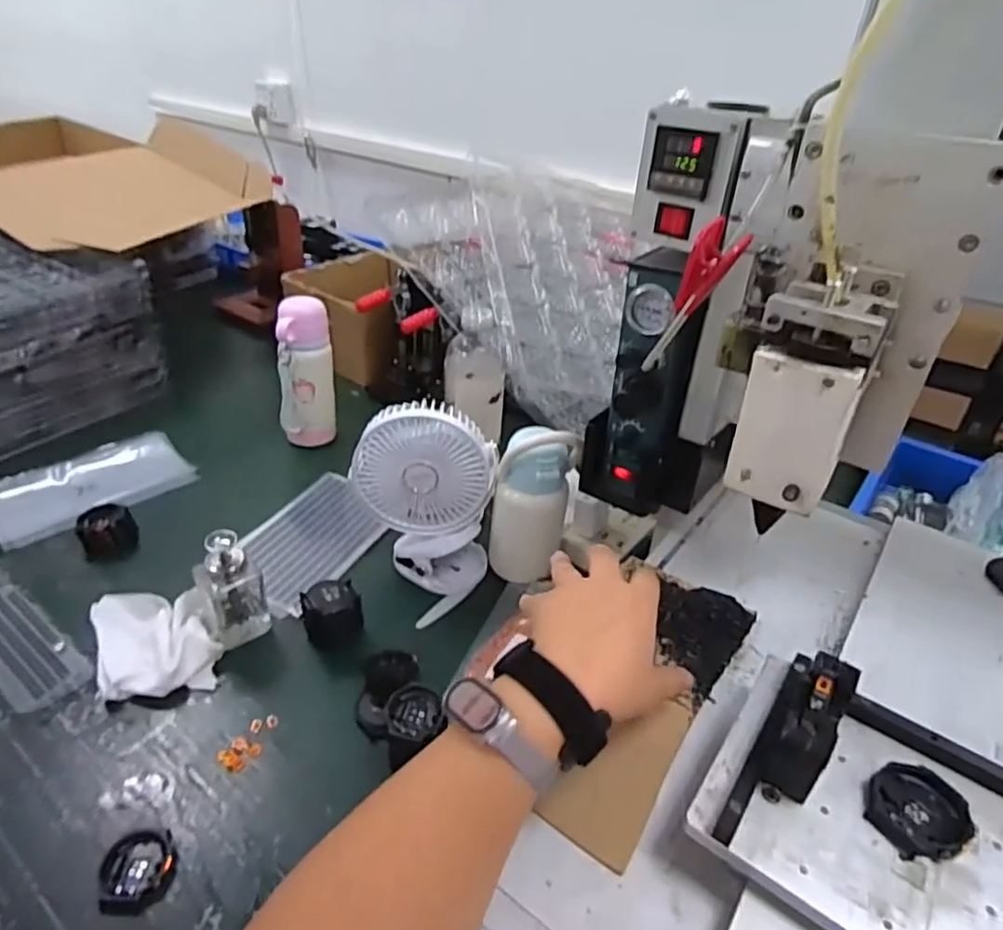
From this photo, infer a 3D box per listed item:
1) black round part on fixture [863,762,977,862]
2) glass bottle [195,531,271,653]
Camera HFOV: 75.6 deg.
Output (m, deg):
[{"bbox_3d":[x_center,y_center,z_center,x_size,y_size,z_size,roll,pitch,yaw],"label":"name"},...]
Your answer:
[{"bbox_3d":[0.228,0.190,0.355,0.050,0.011,0.047,3,33,-2],"label":"black round part on fixture"},{"bbox_3d":[-0.267,0.116,0.633,0.062,0.110,0.052,-13,37,-24],"label":"glass bottle"}]

